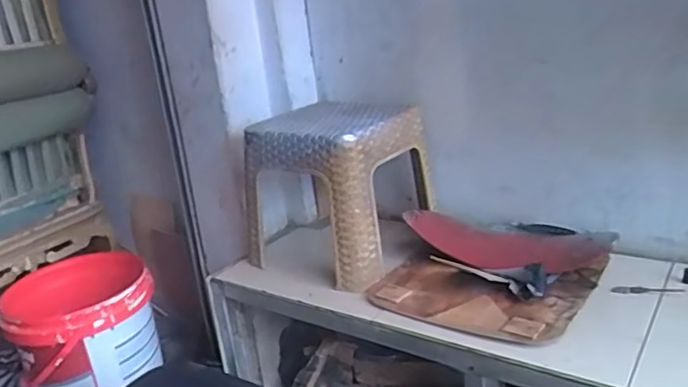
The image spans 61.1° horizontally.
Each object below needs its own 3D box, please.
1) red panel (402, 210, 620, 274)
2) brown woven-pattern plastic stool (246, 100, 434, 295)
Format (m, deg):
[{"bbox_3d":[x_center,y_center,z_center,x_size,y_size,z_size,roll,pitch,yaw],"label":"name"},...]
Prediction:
[{"bbox_3d":[0.301,0.089,1.101,0.375,0.070,0.153,3,21,27],"label":"red panel"},{"bbox_3d":[-0.015,-0.016,1.217,0.310,0.296,0.286,7,23,35],"label":"brown woven-pattern plastic stool"}]

